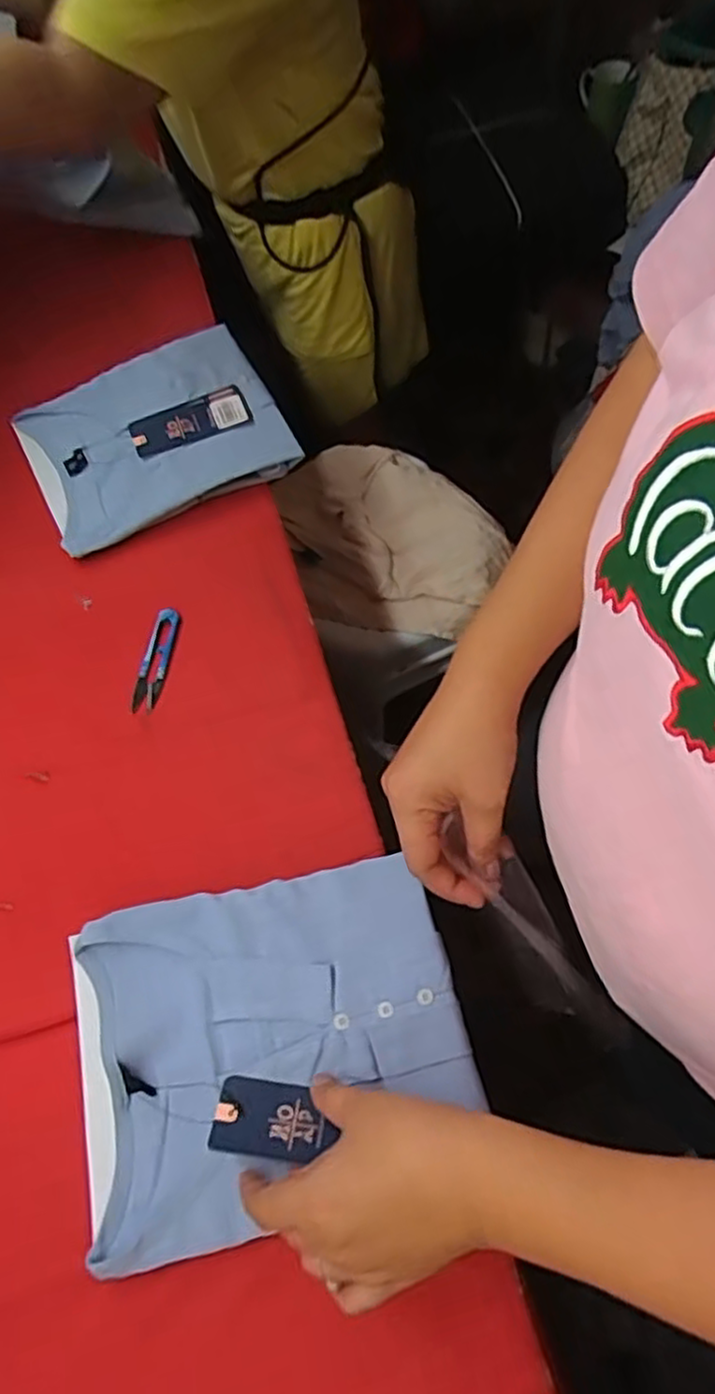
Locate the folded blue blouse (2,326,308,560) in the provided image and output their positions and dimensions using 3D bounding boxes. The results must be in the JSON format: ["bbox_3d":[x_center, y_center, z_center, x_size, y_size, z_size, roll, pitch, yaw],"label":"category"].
[{"bbox_3d":[-0.213,-0.273,0.737,0.252,0.047,0.205,-25,65,-12],"label":"folded blue blouse"}]

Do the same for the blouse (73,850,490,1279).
[{"bbox_3d":[-0.055,0.227,0.477,0.242,0.031,0.204,-14,63,-6],"label":"blouse"}]

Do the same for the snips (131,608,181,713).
[{"bbox_3d":[-0.181,-0.035,0.638,0.024,0.012,0.098,7,63,5],"label":"snips"}]

